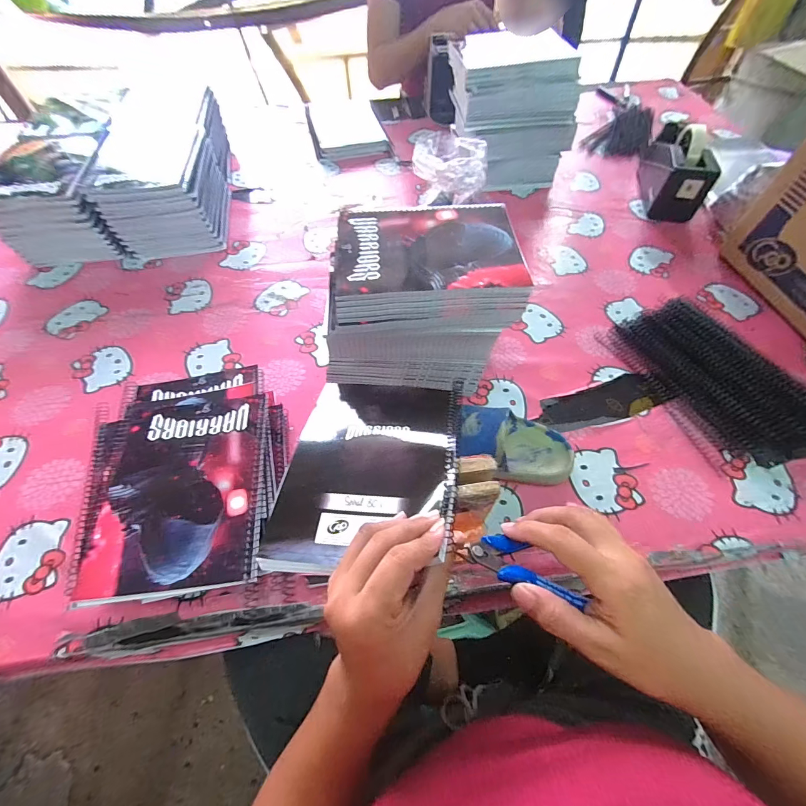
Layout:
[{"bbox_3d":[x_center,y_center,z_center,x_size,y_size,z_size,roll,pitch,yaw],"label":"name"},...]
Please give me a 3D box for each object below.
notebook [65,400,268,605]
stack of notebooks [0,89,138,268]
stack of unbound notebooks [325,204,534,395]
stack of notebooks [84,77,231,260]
[{"bbox_3d":[-0.224,0.079,0.374,0.161,0.015,0.207,-7,58,-3],"label":"notebook"},{"bbox_3d":[-0.579,-0.364,0.653,0.174,0.125,0.220,-5,58,-2],"label":"stack of notebooks"},{"bbox_3d":[0.020,-0.120,0.468,0.223,0.168,0.174,1,58,1],"label":"stack of unbound notebooks"},{"bbox_3d":[-0.438,-0.446,0.707,0.160,0.121,0.359,-10,58,-5],"label":"stack of notebooks"}]

